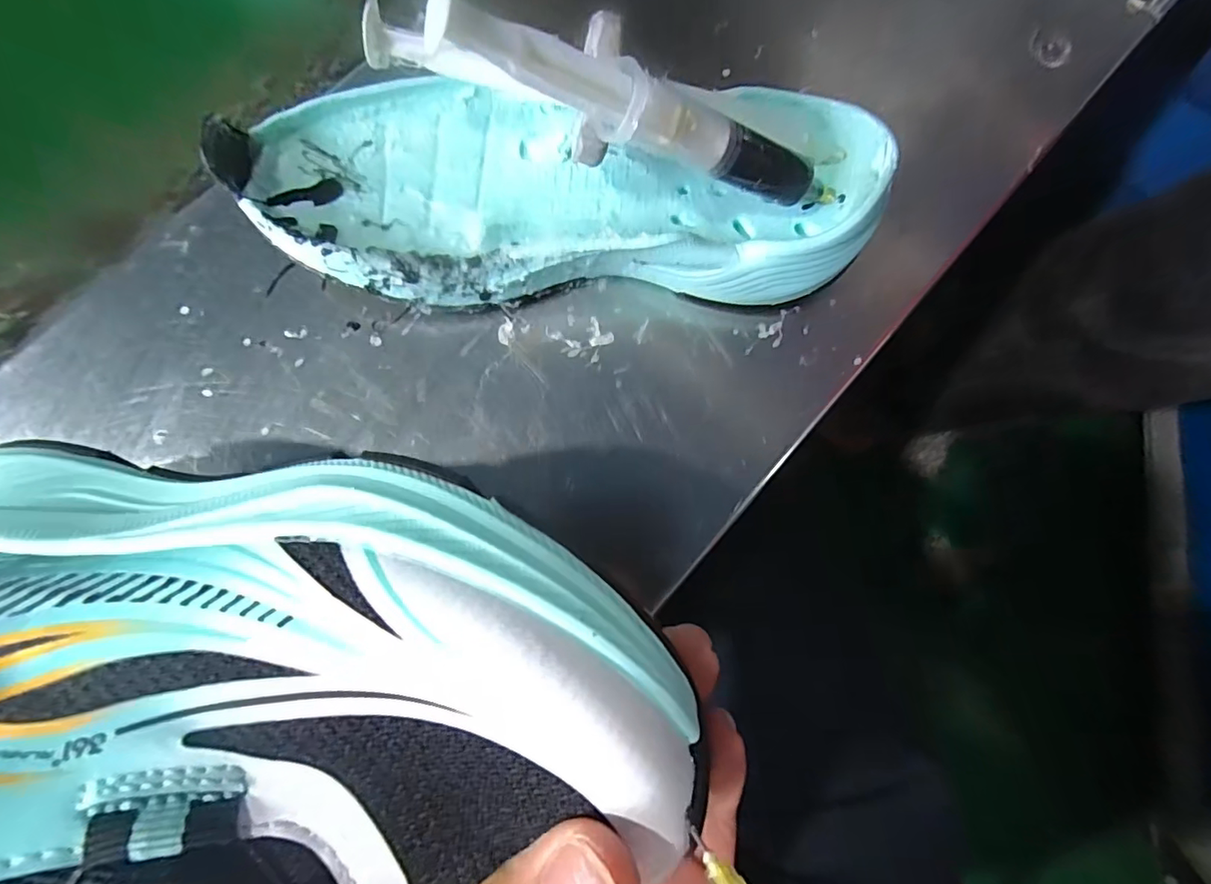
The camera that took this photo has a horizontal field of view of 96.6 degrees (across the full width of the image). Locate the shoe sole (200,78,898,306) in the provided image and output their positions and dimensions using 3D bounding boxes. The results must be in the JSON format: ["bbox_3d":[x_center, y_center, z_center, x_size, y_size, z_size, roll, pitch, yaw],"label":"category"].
[{"bbox_3d":[-0.017,-0.092,0.195,0.224,0.048,0.085,2,80,-2],"label":"shoe sole"}]

